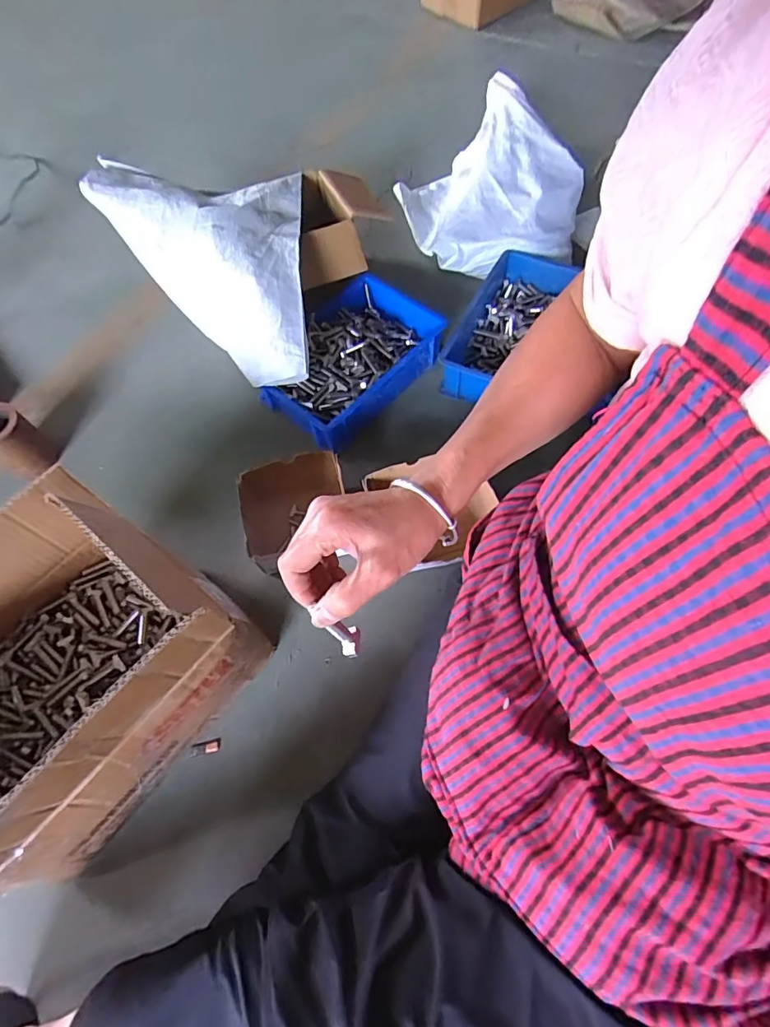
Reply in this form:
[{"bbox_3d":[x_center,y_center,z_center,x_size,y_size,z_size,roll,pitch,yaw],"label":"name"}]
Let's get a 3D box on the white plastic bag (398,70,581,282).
[{"bbox_3d":[0.199,-0.652,0.967,0.275,0.155,0.385,-15,65,-4],"label":"white plastic bag"}]

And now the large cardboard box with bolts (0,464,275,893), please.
[{"bbox_3d":[-0.352,0.179,0.523,0.247,0.232,0.336,35,71,18],"label":"large cardboard box with bolts"}]

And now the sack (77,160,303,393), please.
[{"bbox_3d":[-0.254,-0.461,0.822,0.280,0.085,0.553,-38,68,-14],"label":"sack"}]

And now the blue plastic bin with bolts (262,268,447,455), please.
[{"bbox_3d":[-0.059,-0.264,0.847,0.208,0.093,0.311,38,72,18],"label":"blue plastic bin with bolts"}]

